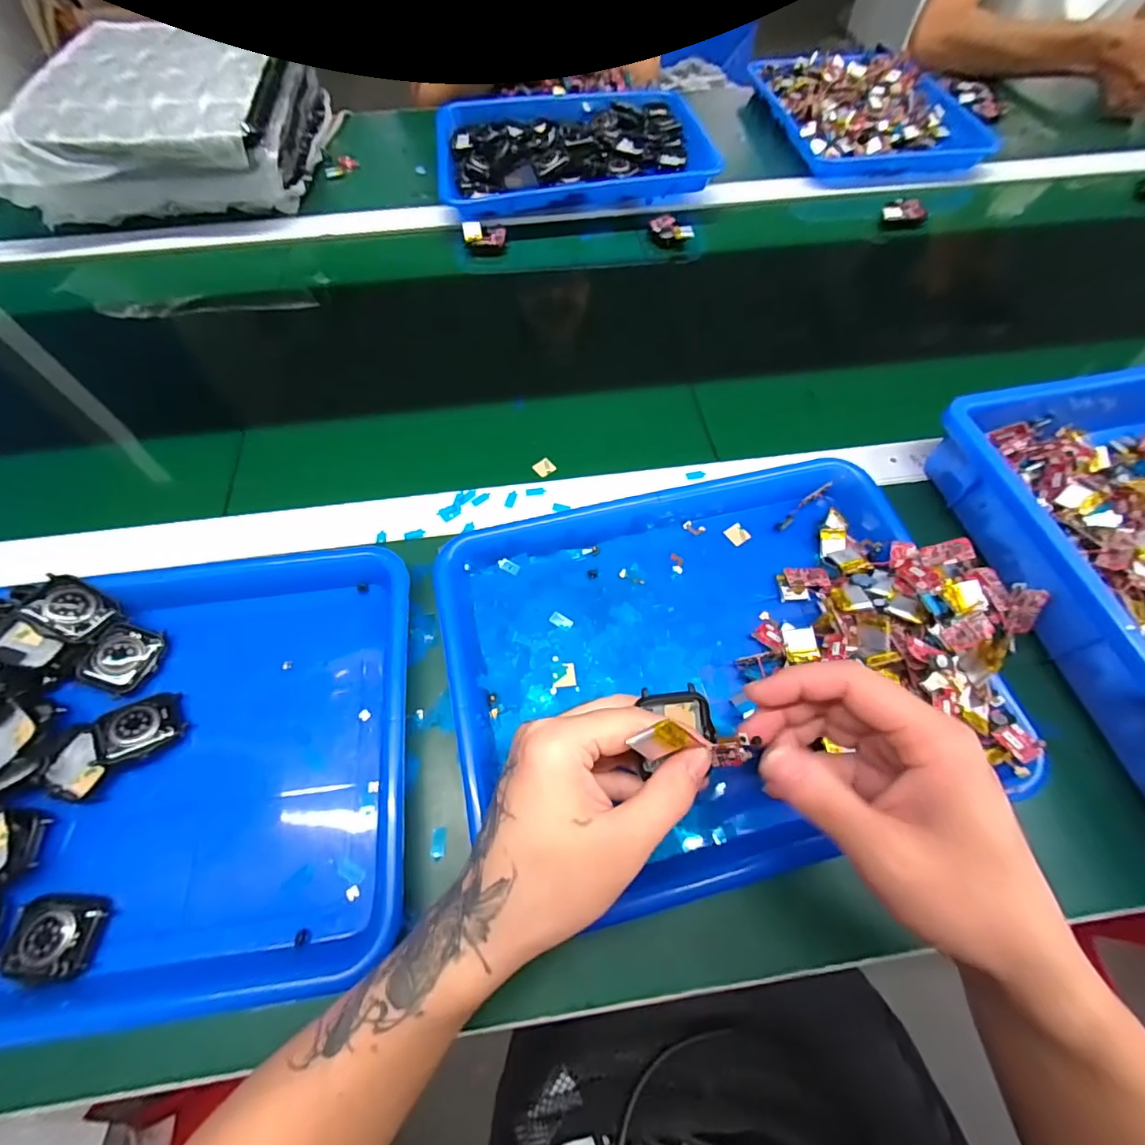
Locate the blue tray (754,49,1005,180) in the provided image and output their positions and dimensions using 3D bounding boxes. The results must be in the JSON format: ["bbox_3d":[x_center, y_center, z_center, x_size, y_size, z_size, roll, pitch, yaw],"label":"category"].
[{"bbox_3d":[0.388,-0.626,0.679,0.229,0.033,0.292,-8,63,-4],"label":"blue tray"}]

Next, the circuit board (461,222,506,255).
[{"bbox_3d":[-0.100,-0.385,0.579,0.047,0.029,0.021,-9,63,-4],"label":"circuit board"}]

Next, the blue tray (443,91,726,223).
[{"bbox_3d":[-0.002,-0.543,0.642,0.329,0.048,0.245,-5,63,-3],"label":"blue tray"}]

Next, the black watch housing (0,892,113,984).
[{"bbox_3d":[-0.276,0.194,0.269,0.047,0.010,0.038,-1,63,-1],"label":"black watch housing"}]

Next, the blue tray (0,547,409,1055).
[{"bbox_3d":[-0.266,0.115,0.304,0.334,0.033,0.260,-7,63,-4],"label":"blue tray"}]

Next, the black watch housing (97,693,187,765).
[{"bbox_3d":[-0.268,0.096,0.312,0.043,0.012,0.036,-14,63,-32],"label":"black watch housing"}]

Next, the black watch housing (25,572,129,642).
[{"bbox_3d":[-0.326,0.024,0.328,0.045,0.010,0.034,40,50,-19],"label":"black watch housing"}]

